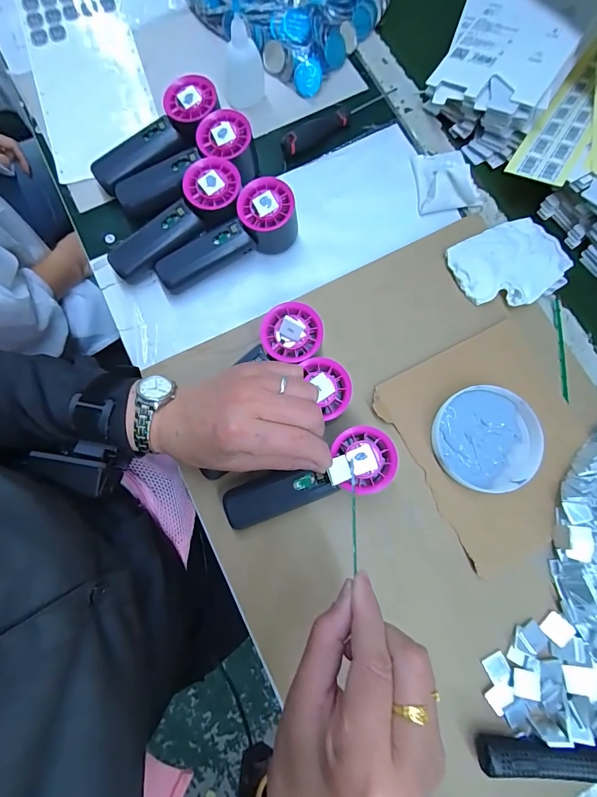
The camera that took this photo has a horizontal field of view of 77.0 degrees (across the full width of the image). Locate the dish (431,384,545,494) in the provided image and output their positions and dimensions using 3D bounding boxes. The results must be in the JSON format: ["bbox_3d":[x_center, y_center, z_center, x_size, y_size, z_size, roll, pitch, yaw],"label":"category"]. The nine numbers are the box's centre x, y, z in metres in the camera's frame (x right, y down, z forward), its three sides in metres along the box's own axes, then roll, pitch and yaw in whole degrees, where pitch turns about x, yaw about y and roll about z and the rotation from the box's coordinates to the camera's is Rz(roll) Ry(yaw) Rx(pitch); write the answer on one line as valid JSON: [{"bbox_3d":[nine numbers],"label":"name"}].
[{"bbox_3d":[0.182,0.040,0.367,0.100,0.019,0.098,0,79,0],"label":"dish"}]

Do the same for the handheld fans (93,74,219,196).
[{"bbox_3d":[-0.150,-0.276,0.412,0.154,0.057,0.059,-39,81,-7],"label":"handheld fans"}]

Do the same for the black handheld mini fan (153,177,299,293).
[{"bbox_3d":[-0.075,-0.166,0.390,0.151,0.057,0.048,-26,80,-5],"label":"black handheld mini fan"}]

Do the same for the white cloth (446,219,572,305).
[{"bbox_3d":[0.229,-0.144,0.405,0.119,0.016,0.089,-24,79,-4],"label":"white cloth"}]

